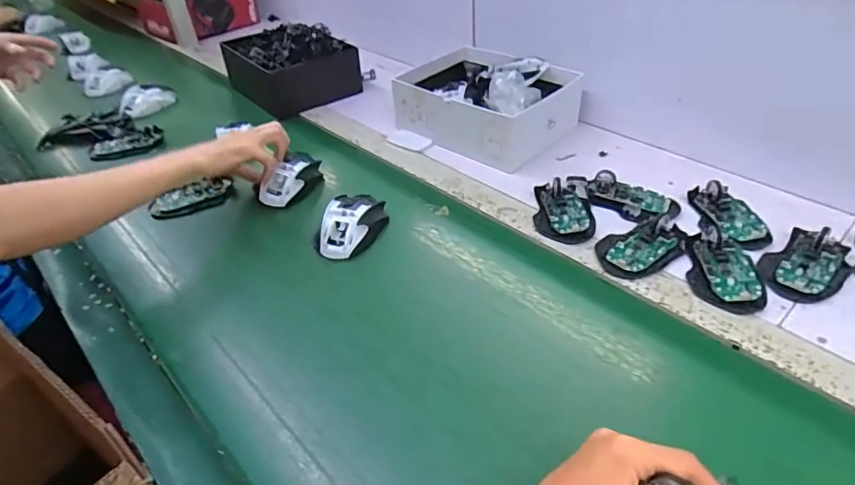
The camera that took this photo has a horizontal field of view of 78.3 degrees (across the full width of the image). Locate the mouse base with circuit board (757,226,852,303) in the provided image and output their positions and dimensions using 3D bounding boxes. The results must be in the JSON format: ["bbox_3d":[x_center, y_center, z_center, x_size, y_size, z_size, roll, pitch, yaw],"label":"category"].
[{"bbox_3d":[0.410,0.015,0.564,0.108,0.034,0.075,-34,47,-31],"label":"mouse base with circuit board"}]

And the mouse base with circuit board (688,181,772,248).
[{"bbox_3d":[0.370,-0.037,0.639,0.061,0.024,0.104,-3,39,1],"label":"mouse base with circuit board"}]

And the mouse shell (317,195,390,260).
[{"bbox_3d":[-0.092,-0.026,0.661,0.070,0.036,0.112,7,41,14],"label":"mouse shell"}]

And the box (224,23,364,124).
[{"bbox_3d":[-0.274,-0.349,1.023,0.185,0.098,0.247,-30,46,-28],"label":"box"}]

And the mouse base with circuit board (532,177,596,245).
[{"bbox_3d":[0.172,-0.041,0.662,0.073,0.024,0.100,5,40,11],"label":"mouse base with circuit board"}]

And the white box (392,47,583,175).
[{"bbox_3d":[0.091,-0.233,0.842,0.254,0.101,0.203,29,50,34],"label":"white box"}]

